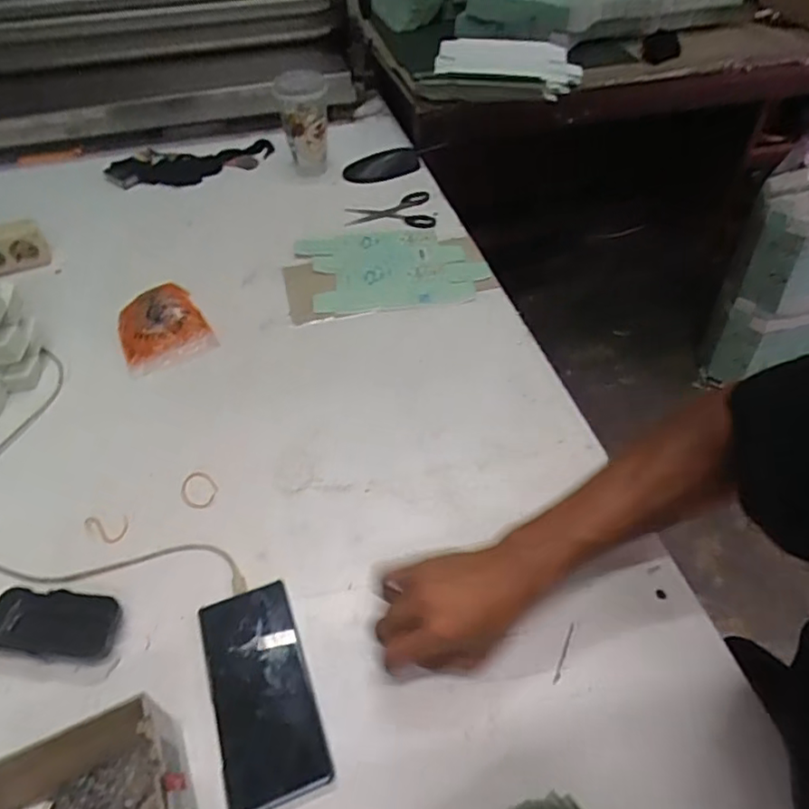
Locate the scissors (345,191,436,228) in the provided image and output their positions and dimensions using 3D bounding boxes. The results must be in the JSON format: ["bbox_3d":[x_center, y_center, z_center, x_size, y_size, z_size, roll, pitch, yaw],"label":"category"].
[{"bbox_3d":[-0.024,-0.305,0.933,0.136,0.011,0.095,-6,48,-4],"label":"scissors"}]

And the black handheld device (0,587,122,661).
[{"bbox_3d":[-0.293,0.185,0.492,0.106,0.027,0.049,5,48,6],"label":"black handheld device"}]

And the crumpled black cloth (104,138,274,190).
[{"bbox_3d":[-0.386,-0.441,1.072,0.295,0.029,0.101,-18,50,-14],"label":"crumpled black cloth"}]

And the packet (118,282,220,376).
[{"bbox_3d":[-0.304,-0.097,0.733,0.107,0.037,0.114,-27,53,-22],"label":"packet"}]

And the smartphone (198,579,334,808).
[{"bbox_3d":[-0.113,0.222,0.464,0.074,0.008,0.163,-17,50,-14],"label":"smartphone"}]

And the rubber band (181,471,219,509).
[{"bbox_3d":[-0.210,0.086,0.596,0.033,0.005,0.048,-30,54,-24],"label":"rubber band"}]

